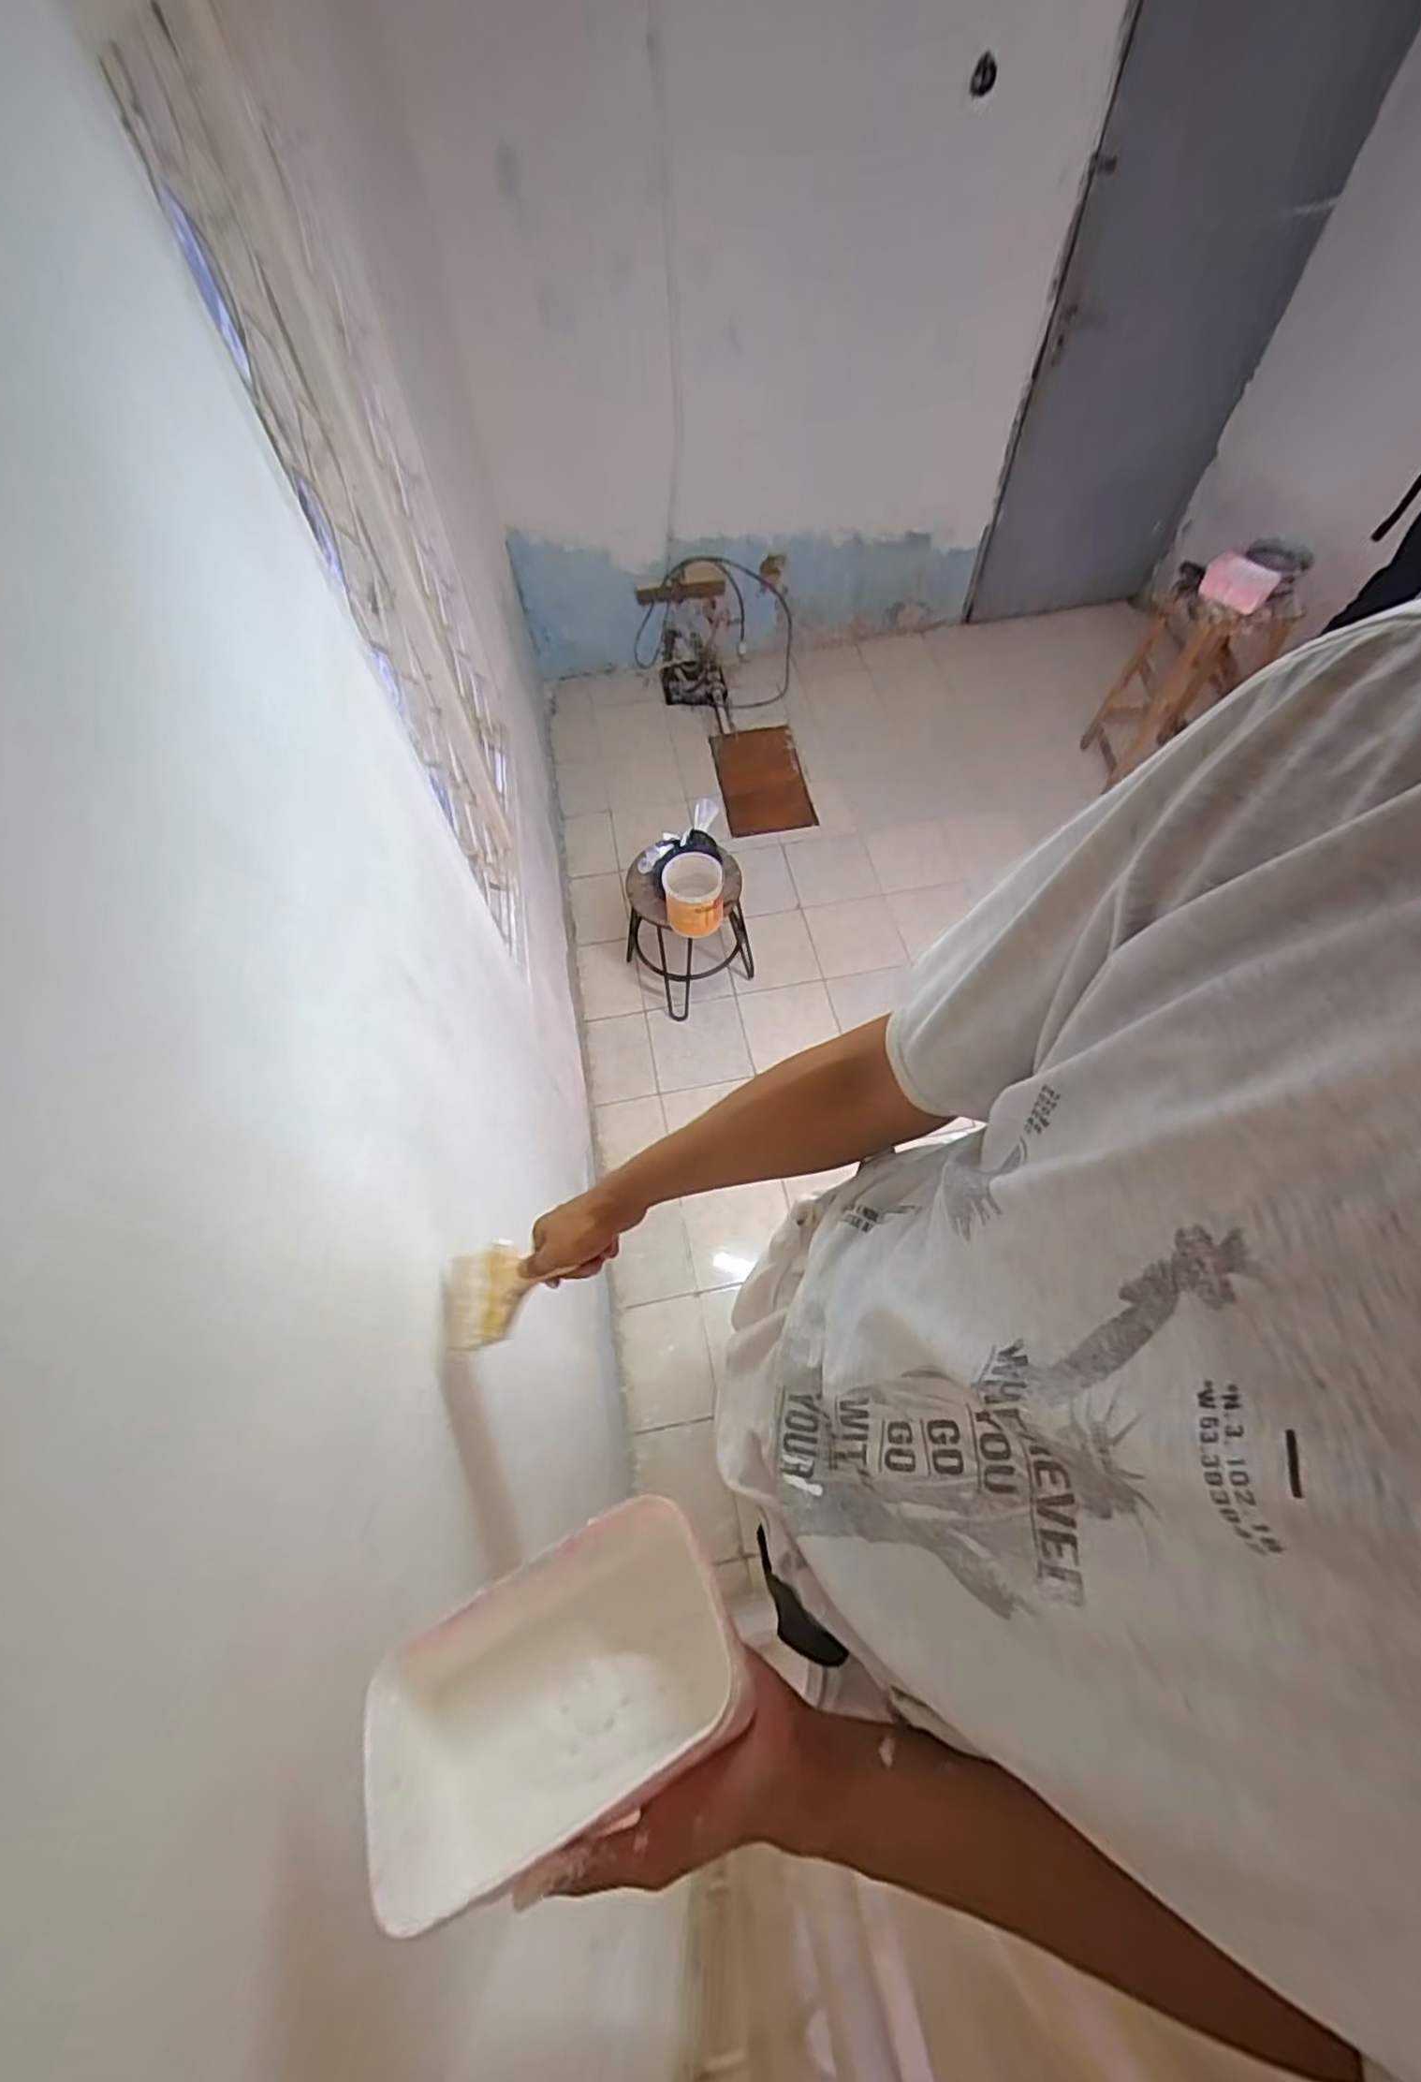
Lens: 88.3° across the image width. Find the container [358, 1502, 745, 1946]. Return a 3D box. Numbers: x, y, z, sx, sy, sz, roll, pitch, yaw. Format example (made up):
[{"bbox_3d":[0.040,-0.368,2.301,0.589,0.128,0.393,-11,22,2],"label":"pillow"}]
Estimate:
[{"bbox_3d":[-0.079,0.345,0.390,0.190,0.075,0.117,-27,64,-12],"label":"container"}]

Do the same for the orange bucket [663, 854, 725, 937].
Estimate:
[{"bbox_3d":[-0.044,-0.374,1.889,0.147,0.148,0.166,-2,61,0],"label":"orange bucket"}]

